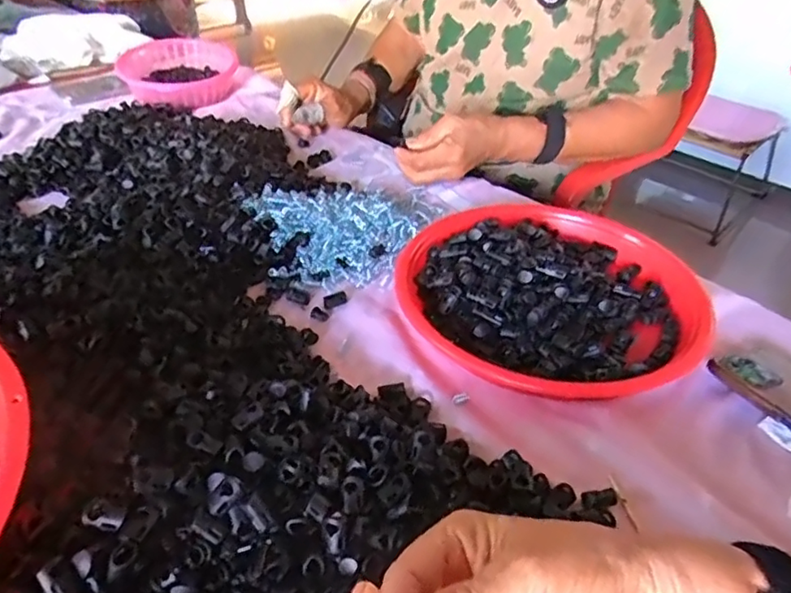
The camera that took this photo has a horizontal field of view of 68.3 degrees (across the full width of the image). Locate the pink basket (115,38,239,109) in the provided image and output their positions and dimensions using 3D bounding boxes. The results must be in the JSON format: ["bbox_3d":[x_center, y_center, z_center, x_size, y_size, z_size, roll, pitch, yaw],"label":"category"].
[{"bbox_3d":[-0.327,-0.346,0.903,0.175,0.051,0.174,-17,43,-21],"label":"pink basket"}]

